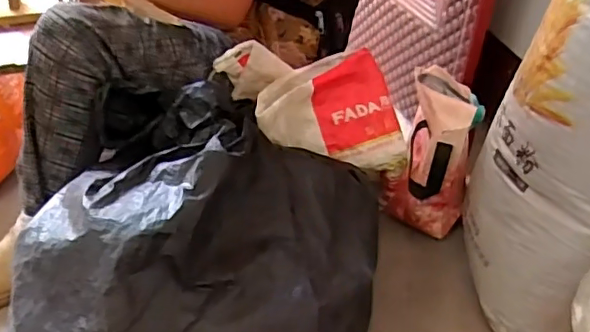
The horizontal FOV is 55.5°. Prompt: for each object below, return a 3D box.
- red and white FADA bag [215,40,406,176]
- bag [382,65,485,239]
[{"bbox_3d":[0.032,-0.086,0.938,0.295,0.175,0.126,-6,41,-10],"label":"red and white FADA bag"},{"bbox_3d":[0.248,-0.022,1.008,0.143,0.279,0.213,10,41,9],"label":"bag"}]

